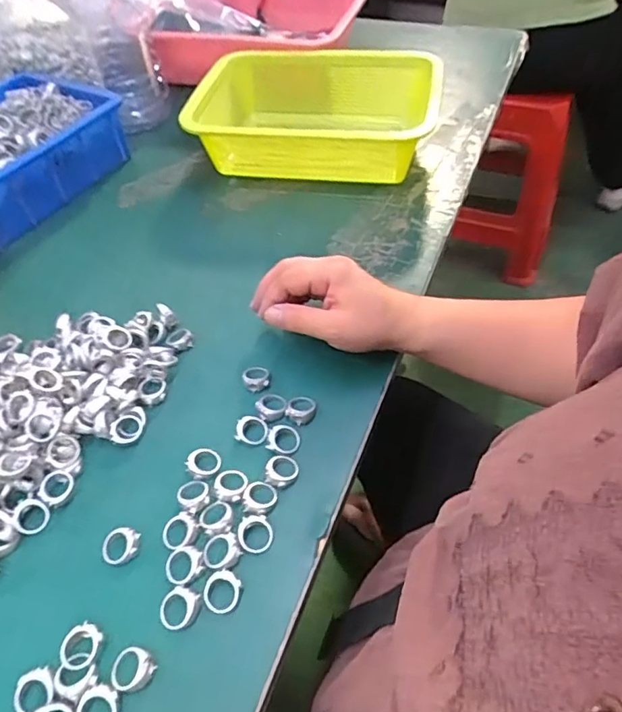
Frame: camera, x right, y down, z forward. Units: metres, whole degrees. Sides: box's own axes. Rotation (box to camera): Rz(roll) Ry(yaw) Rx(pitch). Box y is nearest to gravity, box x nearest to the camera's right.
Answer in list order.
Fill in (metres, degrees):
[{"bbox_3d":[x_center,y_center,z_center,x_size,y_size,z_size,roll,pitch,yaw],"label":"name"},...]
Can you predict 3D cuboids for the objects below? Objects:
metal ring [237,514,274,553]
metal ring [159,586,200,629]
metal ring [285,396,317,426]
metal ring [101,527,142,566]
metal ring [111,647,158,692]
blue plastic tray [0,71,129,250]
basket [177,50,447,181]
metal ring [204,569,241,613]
[{"bbox_3d":[-0.035,0.112,0.334,0.022,0.005,0.022,-2,50,2],"label":"metal ring"},{"bbox_3d":[-0.078,0.148,0.310,0.022,0.005,0.023,-2,50,2],"label":"metal ring"},{"bbox_3d":[-0.007,0.039,0.394,0.023,0.006,0.023,-2,50,2],"label":"metal ring"},{"bbox_3d":[-0.121,0.120,0.335,0.025,0.008,0.020,-27,54,-18],"label":"metal ring"},{"bbox_3d":[-0.099,0.172,0.290,0.022,0.008,0.021,-2,50,2],"label":"metal ring"},{"bbox_3d":[-0.338,-0.223,0.592,0.172,0.090,0.226,24,56,22],"label":"blue plastic tray"},{"bbox_3d":[0.001,-0.279,0.619,0.255,0.088,0.207,7,51,10],"label":"basket"},{"bbox_3d":[-0.053,0.139,0.314,0.021,0.005,0.022,-2,50,2],"label":"metal ring"}]

